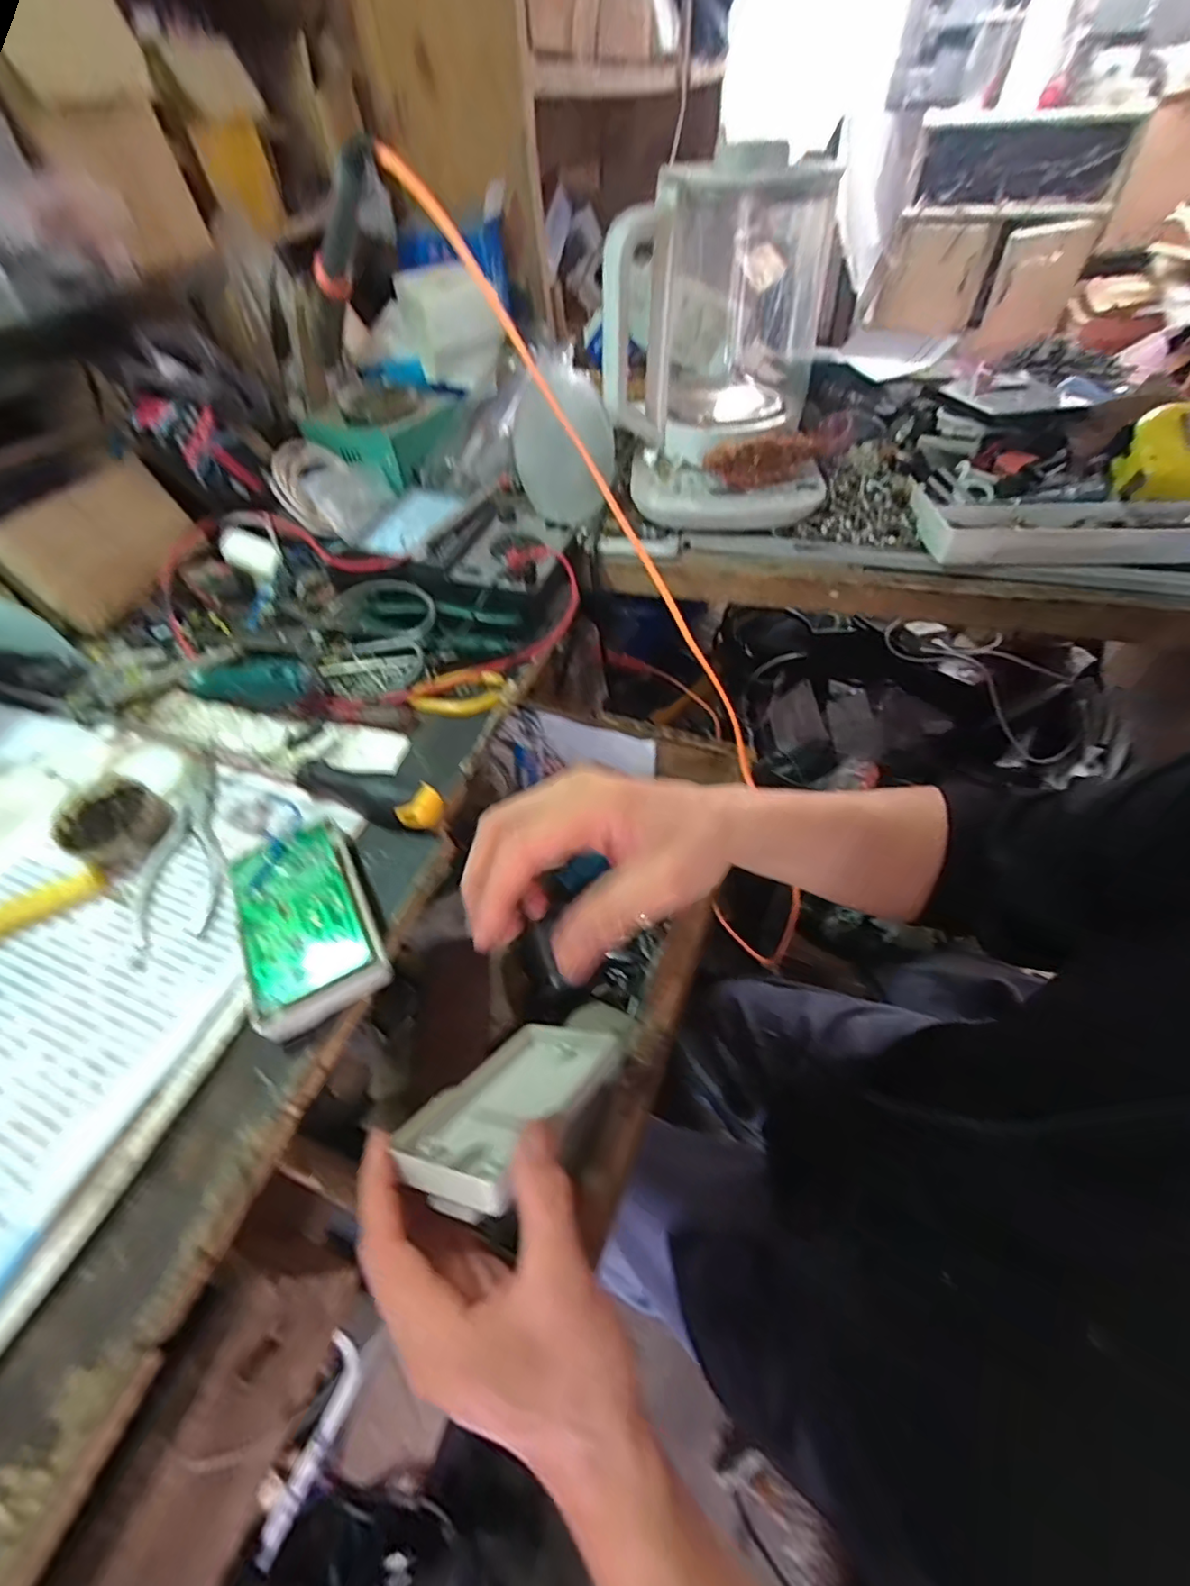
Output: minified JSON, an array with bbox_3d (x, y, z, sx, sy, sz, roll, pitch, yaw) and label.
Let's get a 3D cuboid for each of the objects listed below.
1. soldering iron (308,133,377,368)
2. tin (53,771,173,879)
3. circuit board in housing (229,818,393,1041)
[{"bbox_3d":[-0.206,-0.416,0.463,0.023,0.026,0.219,-42,20,-23],"label":"soldering iron"},{"bbox_3d":[-0.301,0.018,0.364,0.056,0.022,0.053,-2,55,2],"label":"tin"},{"bbox_3d":[-0.154,0.069,0.315,0.061,0.023,0.107,-24,53,-15],"label":"circuit board in housing"}]

